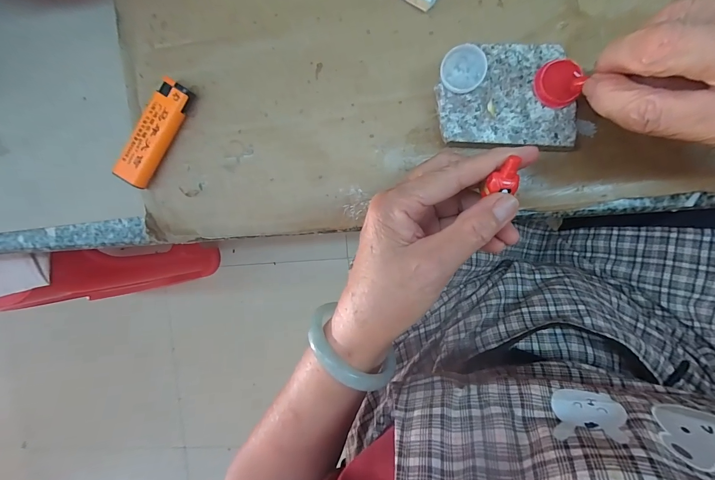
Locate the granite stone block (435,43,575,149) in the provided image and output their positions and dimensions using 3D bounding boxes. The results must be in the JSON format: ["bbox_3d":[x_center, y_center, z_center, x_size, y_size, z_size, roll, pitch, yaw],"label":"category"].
[{"bbox_3d":[0.094,-0.090,0.212,0.082,0.019,0.062,2,94,6],"label":"granite stone block"}]

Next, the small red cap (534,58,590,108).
[{"bbox_3d":[0.121,-0.094,0.196,0.026,0.006,0.027,0,94,6],"label":"small red cap"}]

